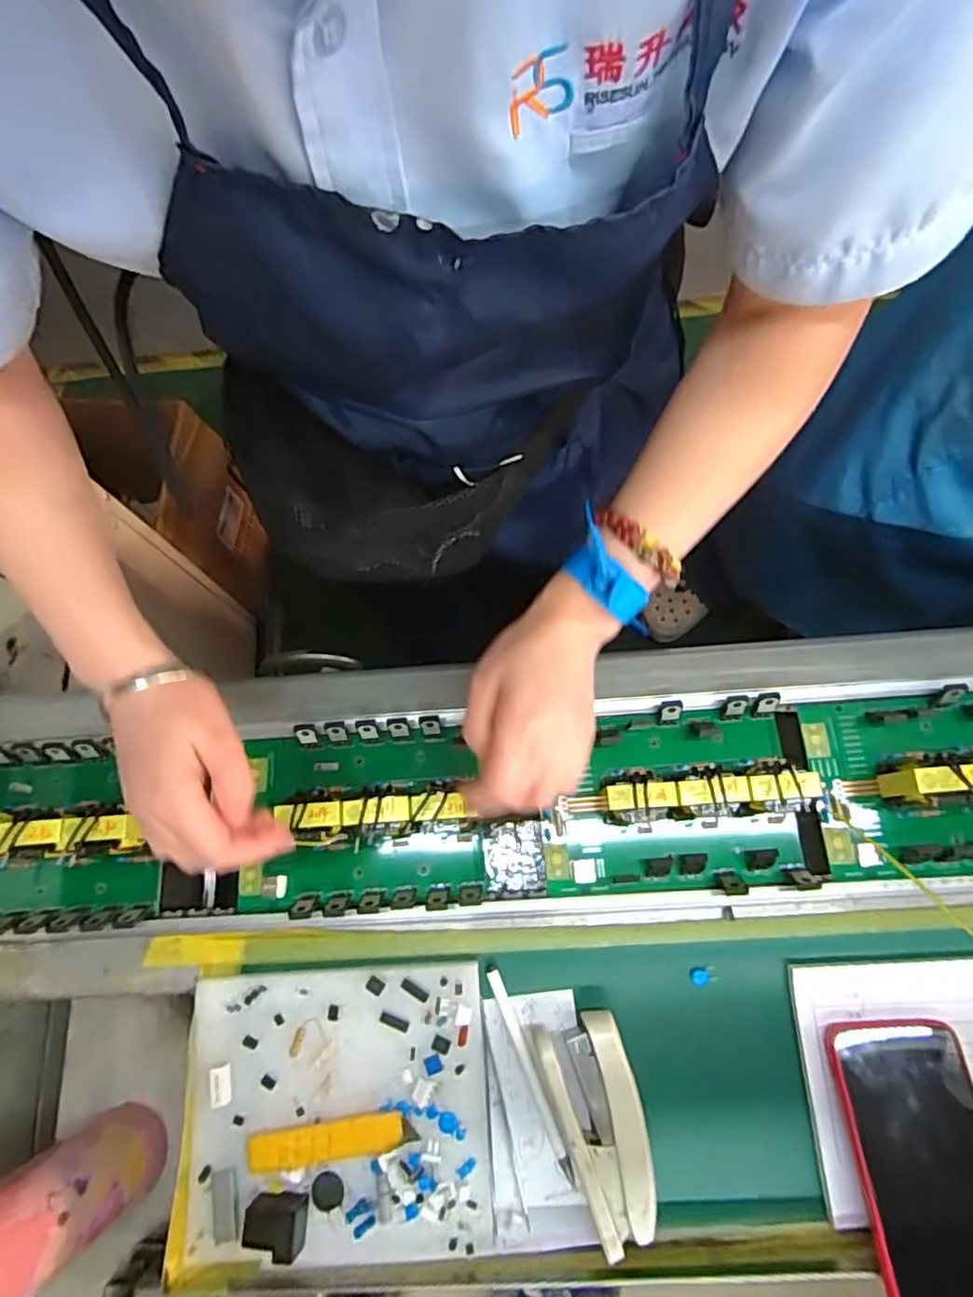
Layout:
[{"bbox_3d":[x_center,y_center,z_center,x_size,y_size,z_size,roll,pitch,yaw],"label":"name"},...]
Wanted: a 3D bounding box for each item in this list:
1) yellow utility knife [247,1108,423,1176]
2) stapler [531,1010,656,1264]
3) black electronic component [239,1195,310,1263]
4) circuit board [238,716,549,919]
[{"bbox_3d":[-0.096,0.301,0.393,0.101,0.004,0.022,-10,73,-1],"label":"yellow utility knife"},{"bbox_3d":[0.069,0.286,0.388,0.053,0.025,0.113,-17,73,-4],"label":"stapler"},{"bbox_3d":[-0.124,0.335,0.375,0.036,0.016,0.026,11,74,5],"label":"black electronic component"},{"bbox_3d":[-0.092,0.116,0.451,0.168,0.063,0.129,-4,73,0],"label":"circuit board"}]

